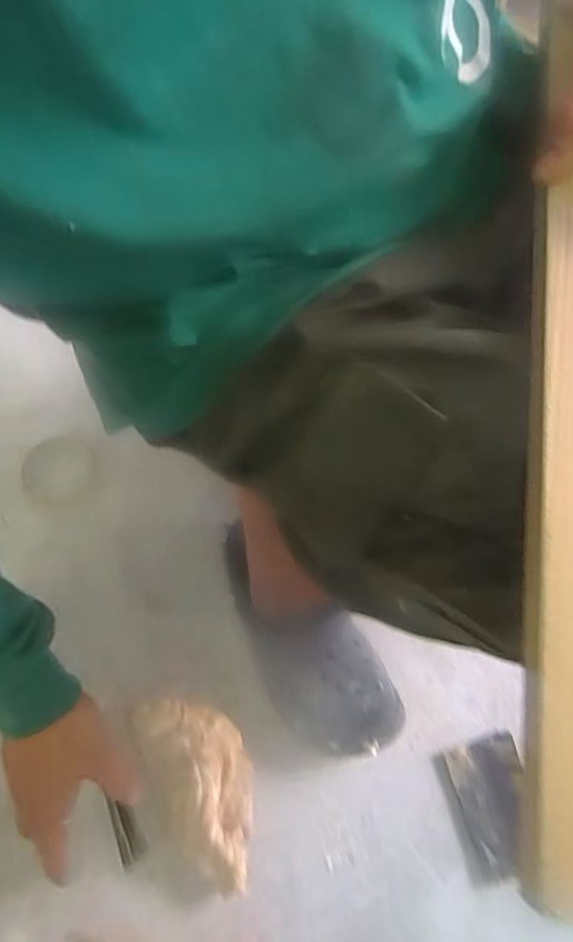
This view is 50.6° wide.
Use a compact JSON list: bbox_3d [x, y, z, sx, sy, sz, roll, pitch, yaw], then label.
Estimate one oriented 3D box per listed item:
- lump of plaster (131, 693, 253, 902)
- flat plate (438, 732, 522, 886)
[{"bbox_3d":[-0.077,0.287,0.548,0.090,0.047,0.170,-21,70,-12],"label":"lump of plaster"},{"bbox_3d":[0.194,0.314,0.568,0.071,0.012,0.112,-10,68,-8],"label":"flat plate"}]

